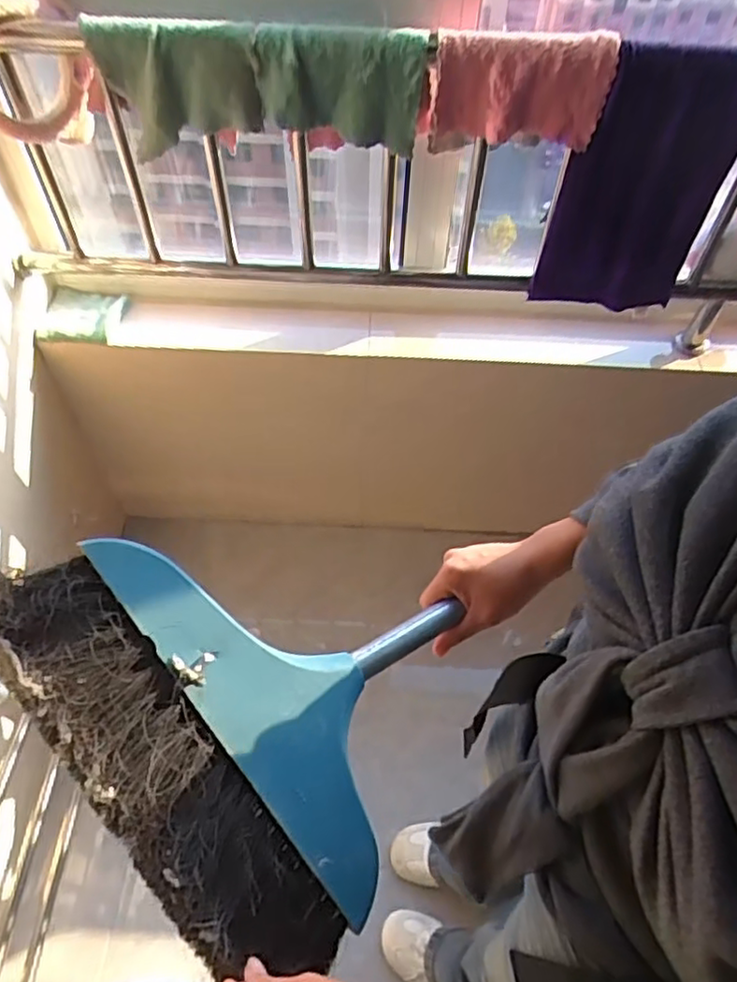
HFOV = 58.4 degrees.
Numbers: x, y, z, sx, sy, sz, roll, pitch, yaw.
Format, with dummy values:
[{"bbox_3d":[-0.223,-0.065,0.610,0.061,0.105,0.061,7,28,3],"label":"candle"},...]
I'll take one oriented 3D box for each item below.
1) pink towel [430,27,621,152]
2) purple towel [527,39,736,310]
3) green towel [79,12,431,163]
[{"bbox_3d":[0.192,-0.502,0.826,0.211,0.122,0.042,8,55,4],"label":"pink towel"},{"bbox_3d":[0.389,-0.424,0.933,0.232,0.367,0.024,0,55,-2],"label":"purple towel"},{"bbox_3d":[-0.143,-0.538,0.868,0.423,0.141,0.070,5,55,2],"label":"green towel"}]

